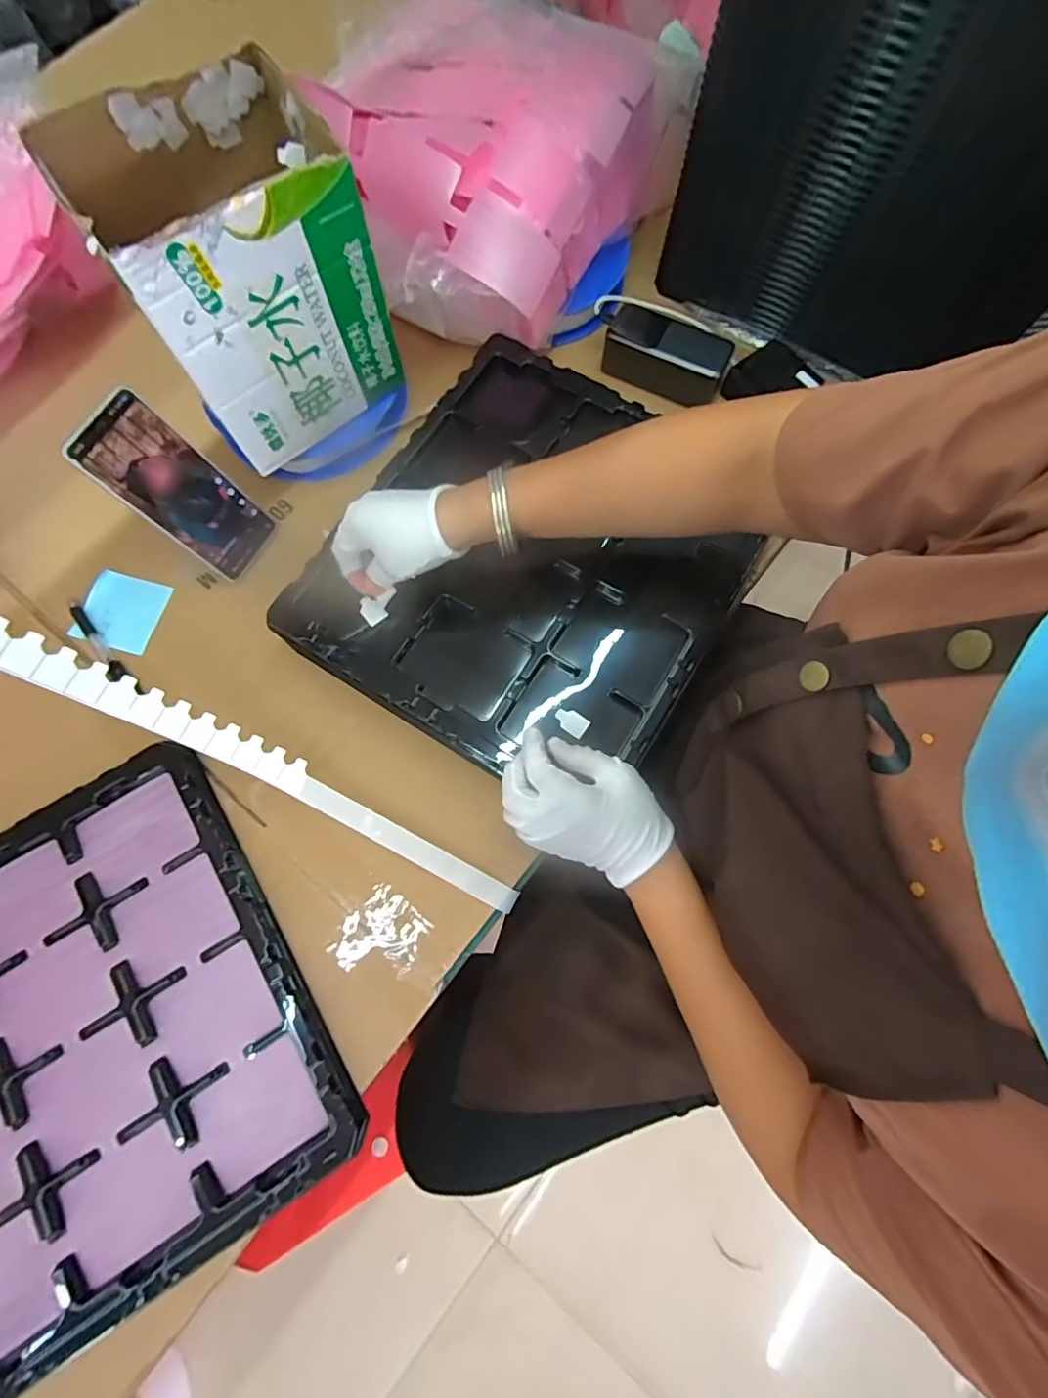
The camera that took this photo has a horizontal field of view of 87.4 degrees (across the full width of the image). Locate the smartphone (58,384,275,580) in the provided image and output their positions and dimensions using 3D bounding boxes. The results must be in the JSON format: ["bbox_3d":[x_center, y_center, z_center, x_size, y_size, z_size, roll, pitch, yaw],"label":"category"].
[{"bbox_3d":[-0.311,-0.189,0.501,0.017,0.165,0.077,24,77,33],"label":"smartphone"}]

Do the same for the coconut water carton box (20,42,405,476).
[{"bbox_3d":[-0.234,-0.361,0.474,0.178,0.194,0.152,-35,78,-10],"label":"coconut water carton box"}]

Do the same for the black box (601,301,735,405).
[{"bbox_3d":[0.159,-0.382,0.609,0.133,0.050,0.059,27,76,6],"label":"black box"}]

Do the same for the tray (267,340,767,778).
[{"bbox_3d":[0.013,-0.128,0.501,0.329,0.022,0.369,31,77,7],"label":"tray"}]

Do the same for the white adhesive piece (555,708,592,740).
[{"bbox_3d":[0.040,0.019,0.461,0.029,0.005,0.019,36,77,9],"label":"white adhesive piece"}]

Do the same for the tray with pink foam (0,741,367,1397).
[{"bbox_3d":[-0.357,0.273,0.438,0.336,0.023,0.367,-30,77,-9],"label":"tray with pink foam"}]

